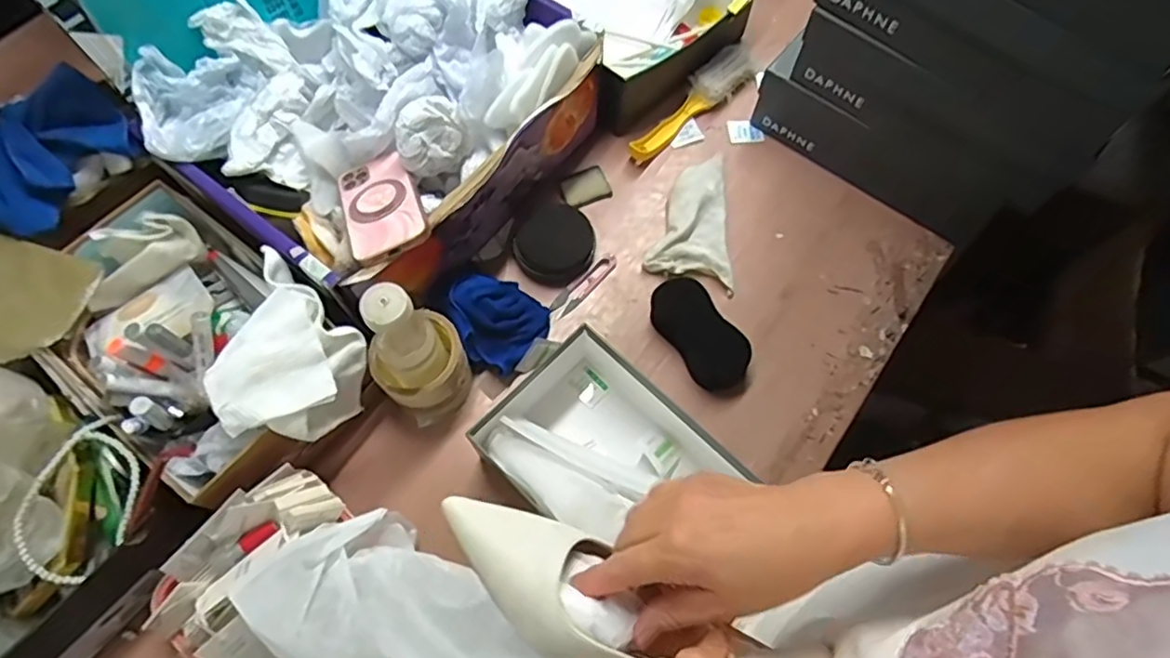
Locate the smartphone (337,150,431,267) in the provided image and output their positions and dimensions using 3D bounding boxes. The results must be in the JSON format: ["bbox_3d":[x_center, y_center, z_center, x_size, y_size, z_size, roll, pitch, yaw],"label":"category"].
[{"bbox_3d":[-0.199,-0.121,0.611,0.073,0.014,0.143,-28,54,0],"label":"smartphone"}]

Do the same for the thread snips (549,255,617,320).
[{"bbox_3d":[-0.001,-0.051,0.728,0.024,0.006,0.098,41,72,15],"label":"thread snips"}]

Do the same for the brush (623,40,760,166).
[{"bbox_3d":[0.142,-0.297,0.813,0.054,0.031,0.229,40,72,15],"label":"brush"}]

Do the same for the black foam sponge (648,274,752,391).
[{"bbox_3d":[0.125,0.004,0.685,0.060,0.037,0.126,-34,72,-15],"label":"black foam sponge"}]

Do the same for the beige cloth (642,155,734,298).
[{"bbox_3d":[0.145,-0.134,0.748,0.100,0.019,0.167,17,68,6],"label":"beige cloth"}]

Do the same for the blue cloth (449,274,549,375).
[{"bbox_3d":[-0.101,-0.018,0.682,0.113,0.061,0.100,36,71,13],"label":"blue cloth"}]

